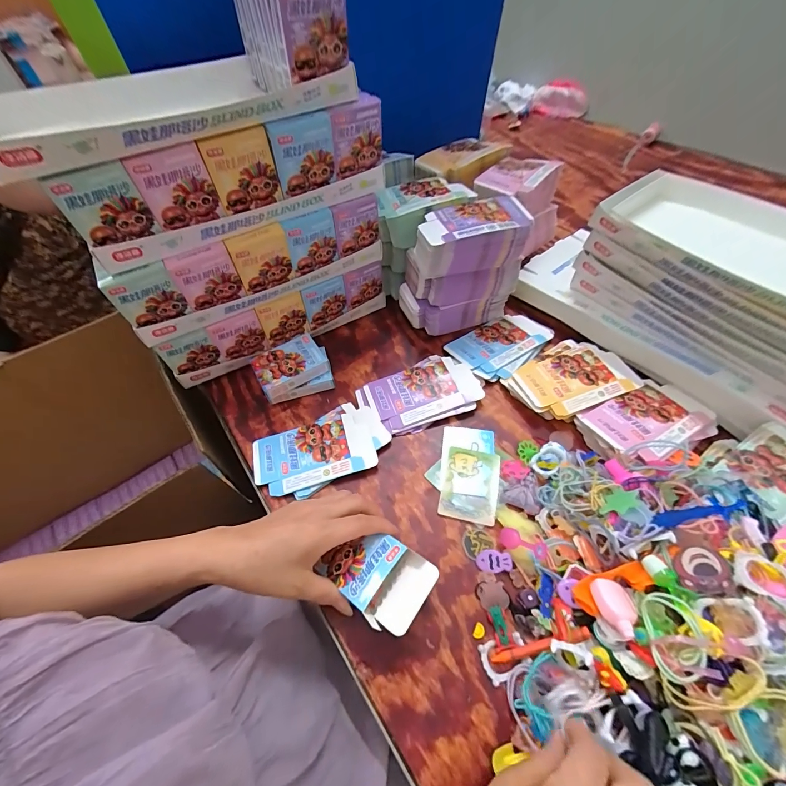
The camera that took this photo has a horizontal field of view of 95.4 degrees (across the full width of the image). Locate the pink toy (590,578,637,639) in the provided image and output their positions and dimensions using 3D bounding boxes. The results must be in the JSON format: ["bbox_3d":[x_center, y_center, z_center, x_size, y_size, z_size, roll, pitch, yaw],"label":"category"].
[{"bbox_3d":[0.193,0.183,0.307,0.028,0.020,0.044,-9,55,-2],"label":"pink toy"}]

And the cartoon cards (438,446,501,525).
[{"bbox_3d":[0.091,0.107,0.423,0.063,0.004,0.087,10,56,10],"label":"cartoon cards"}]

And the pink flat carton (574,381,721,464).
[{"bbox_3d":[0.312,0.032,0.434,0.144,0.015,0.087,-21,50,-15],"label":"pink flat carton"}]

